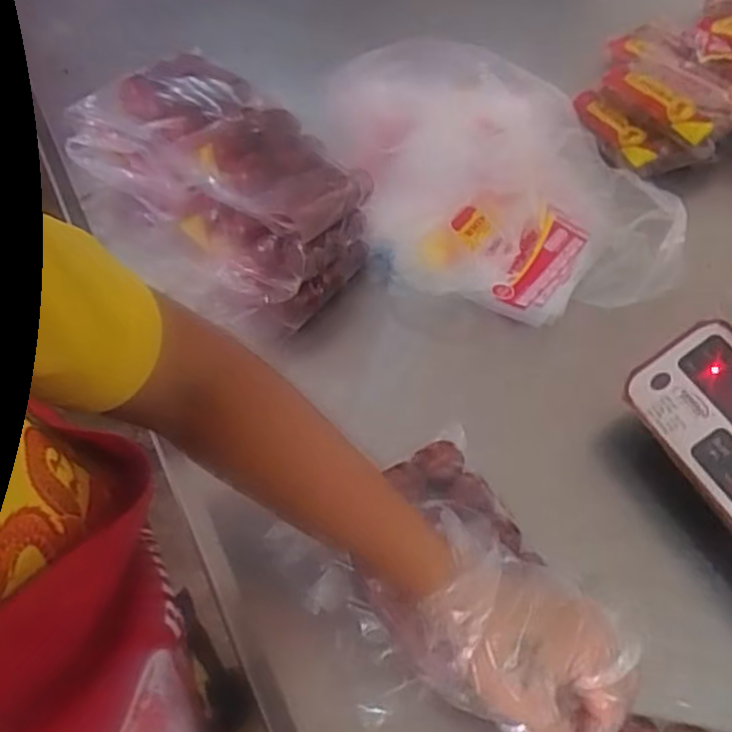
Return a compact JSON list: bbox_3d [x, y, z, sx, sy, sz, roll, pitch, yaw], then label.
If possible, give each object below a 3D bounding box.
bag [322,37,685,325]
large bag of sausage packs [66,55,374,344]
[{"bbox_3d":[0.114,-0.188,0.676,0.258,0.083,0.328,-16,57,-14],"label":"bag"},{"bbox_3d":[-0.122,-0.162,0.627,0.175,0.116,0.271,-37,64,-25],"label":"large bag of sausage packs"}]

